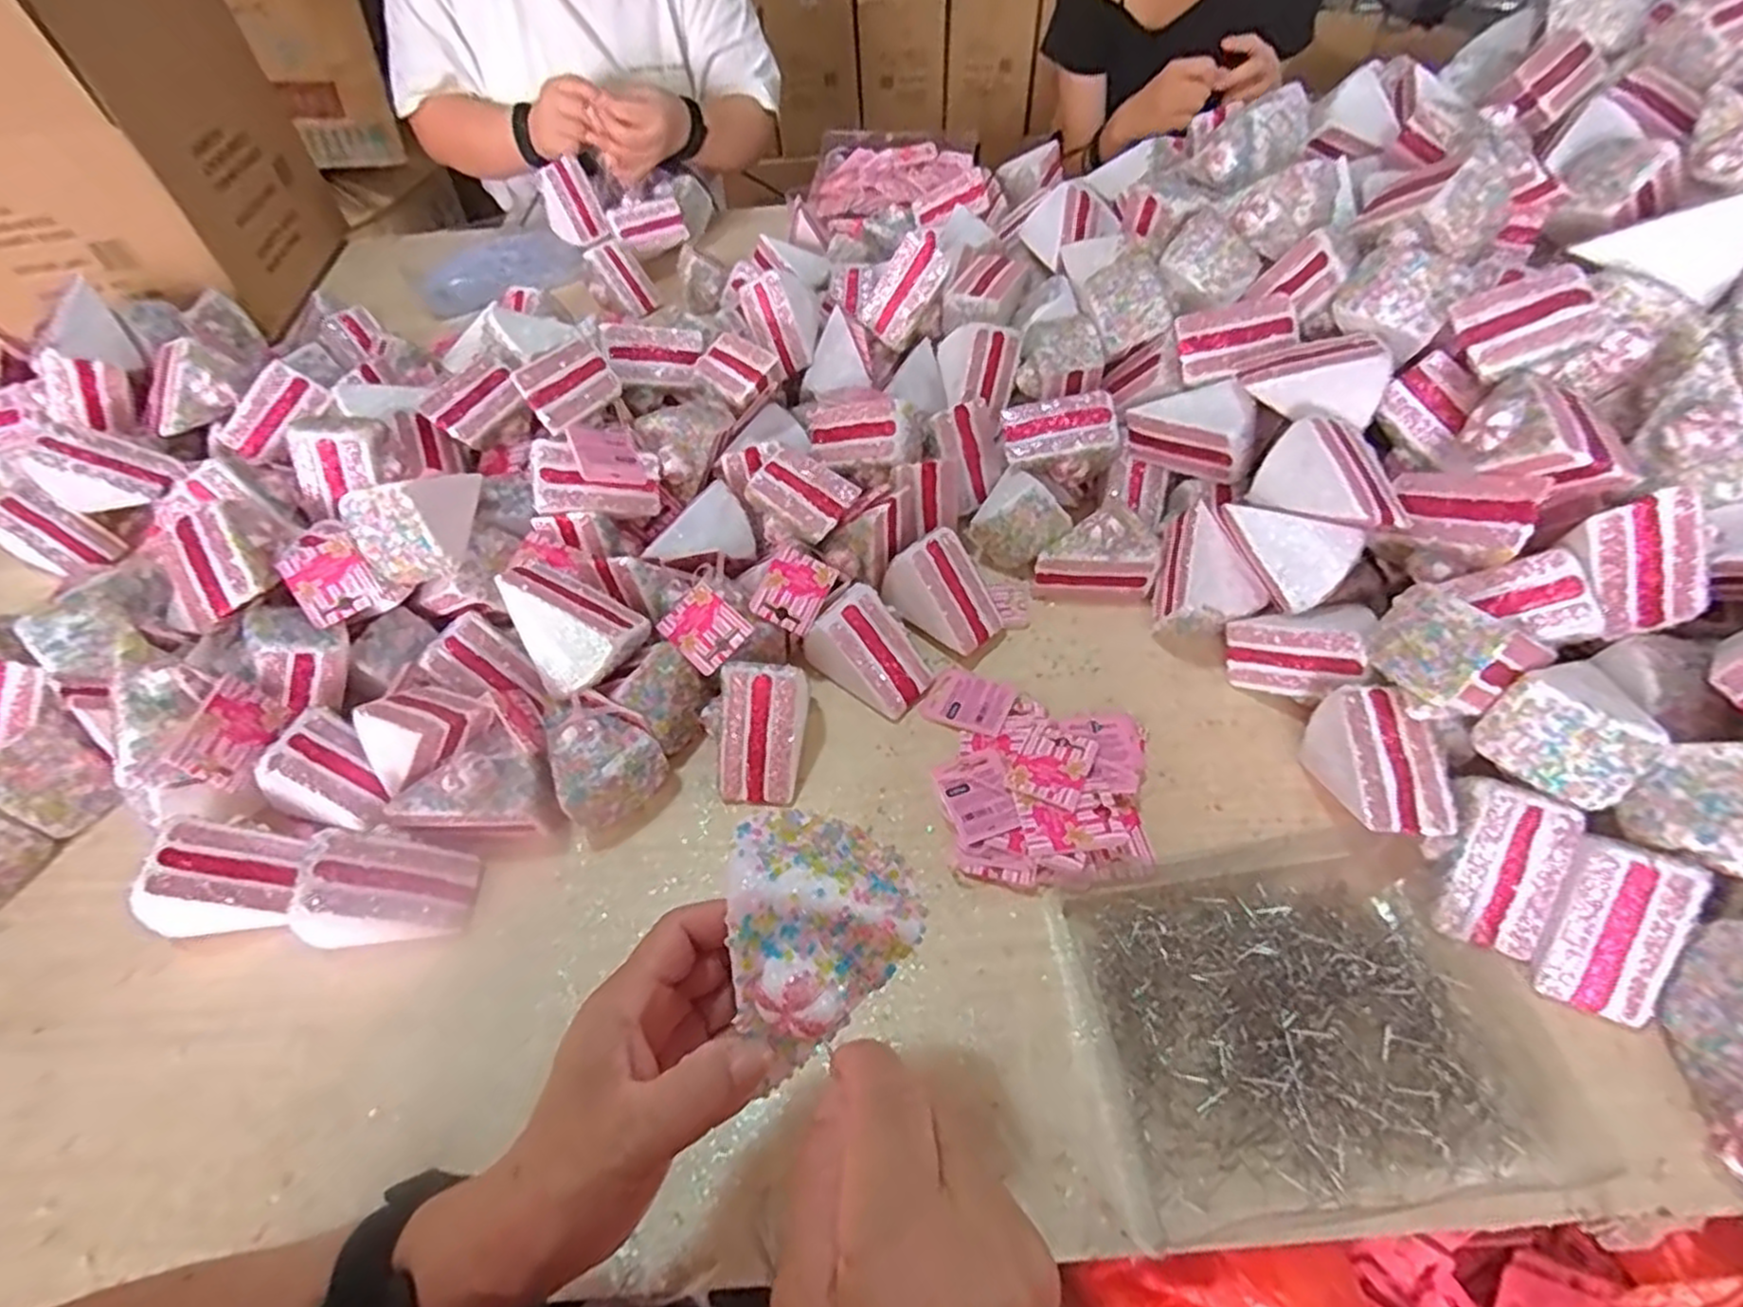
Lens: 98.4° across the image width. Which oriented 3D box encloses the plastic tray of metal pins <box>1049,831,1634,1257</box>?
[{"bbox_3d":[0.236,0.190,0.399,0.245,0.028,0.176,-8,52,-3],"label":"plastic tray of metal pins"}]

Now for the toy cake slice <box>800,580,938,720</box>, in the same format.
[{"bbox_3d":[0.001,-0.002,0.543,0.083,0.065,0.060,28,59,23],"label":"toy cake slice"}]

